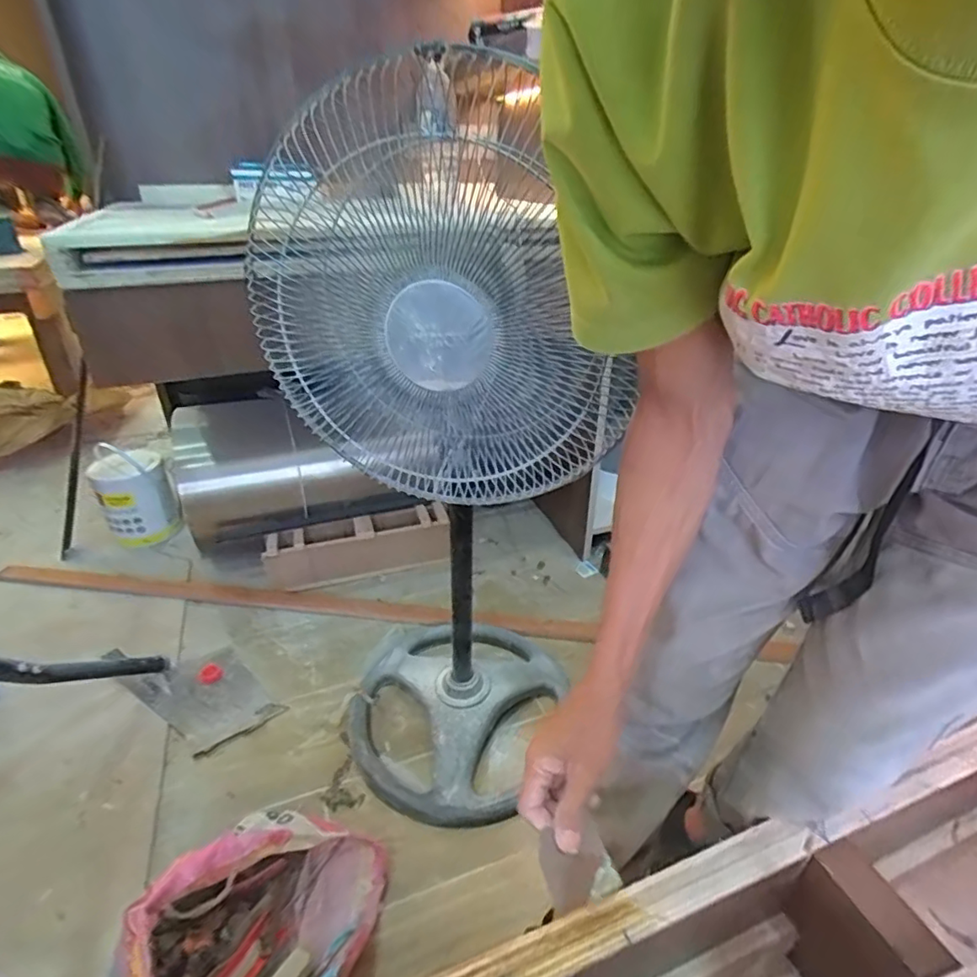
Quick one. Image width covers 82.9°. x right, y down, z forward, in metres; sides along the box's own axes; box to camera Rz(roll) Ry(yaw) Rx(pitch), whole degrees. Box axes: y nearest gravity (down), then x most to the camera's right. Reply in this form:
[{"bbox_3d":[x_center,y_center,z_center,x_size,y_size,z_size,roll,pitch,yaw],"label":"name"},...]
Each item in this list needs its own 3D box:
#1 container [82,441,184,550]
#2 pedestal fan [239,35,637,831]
[{"bbox_3d":[-0.912,0.029,1.433,0.134,0.236,0.154,0,31,-1],"label":"container"},{"bbox_3d":[-0.030,0.028,0.790,0.389,0.927,0.386,9,32,14],"label":"pedestal fan"}]

